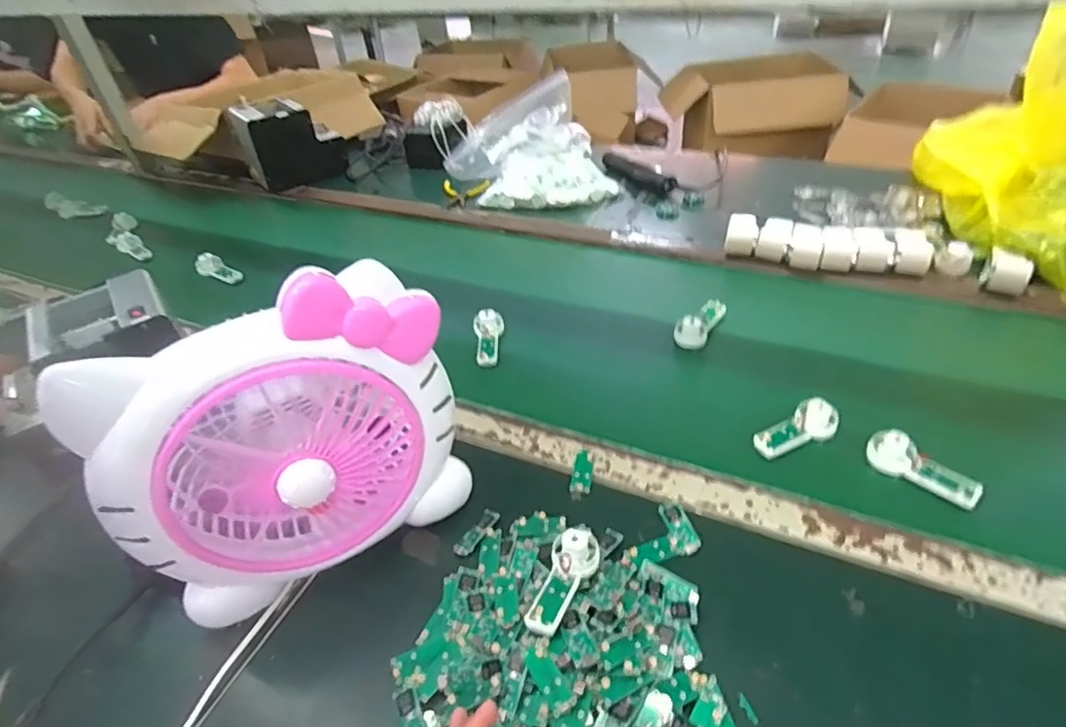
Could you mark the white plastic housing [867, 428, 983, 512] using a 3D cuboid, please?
[{"bbox_3d":[0.370,0.098,0.536,0.094,0.035,0.034,28,52,34],"label":"white plastic housing"}]

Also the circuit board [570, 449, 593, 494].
[{"bbox_3d":[0.051,0.109,0.569,0.019,0.005,0.051,5,42,14],"label":"circuit board"}]

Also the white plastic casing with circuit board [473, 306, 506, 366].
[{"bbox_3d":[-0.059,-0.032,0.747,0.039,0.019,0.088,-3,58,5],"label":"white plastic casing with circuit board"}]

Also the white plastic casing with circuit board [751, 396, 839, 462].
[{"bbox_3d":[0.272,0.065,0.583,0.093,0.030,0.036,-21,43,-16],"label":"white plastic casing with circuit board"}]

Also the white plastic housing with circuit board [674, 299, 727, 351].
[{"bbox_3d":[0.219,-0.057,0.745,0.040,0.031,0.090,22,49,29],"label":"white plastic housing with circuit board"}]

